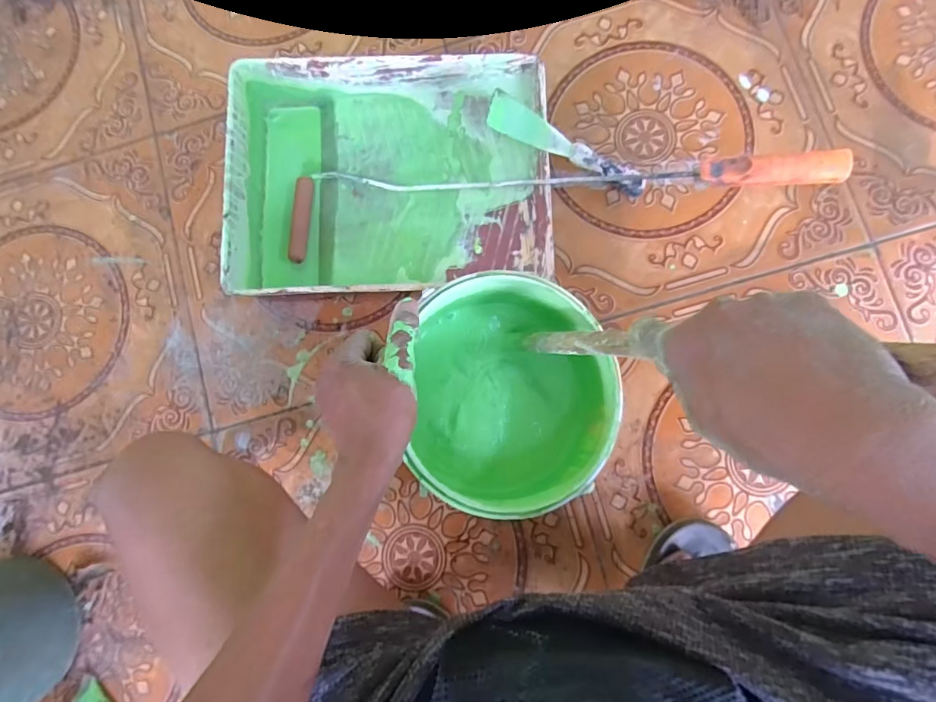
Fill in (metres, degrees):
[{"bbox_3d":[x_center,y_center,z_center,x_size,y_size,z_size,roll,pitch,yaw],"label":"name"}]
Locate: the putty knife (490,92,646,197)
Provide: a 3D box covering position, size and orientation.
[{"bbox_3d":[0.116,-0.226,0.543,0.201,0.017,0.041,21,84,-15],"label":"putty knife"}]

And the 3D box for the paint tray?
[{"bbox_3d":[-0.088,-0.199,0.561,0.353,0.083,0.267,-3,82,4],"label":"paint tray"}]

